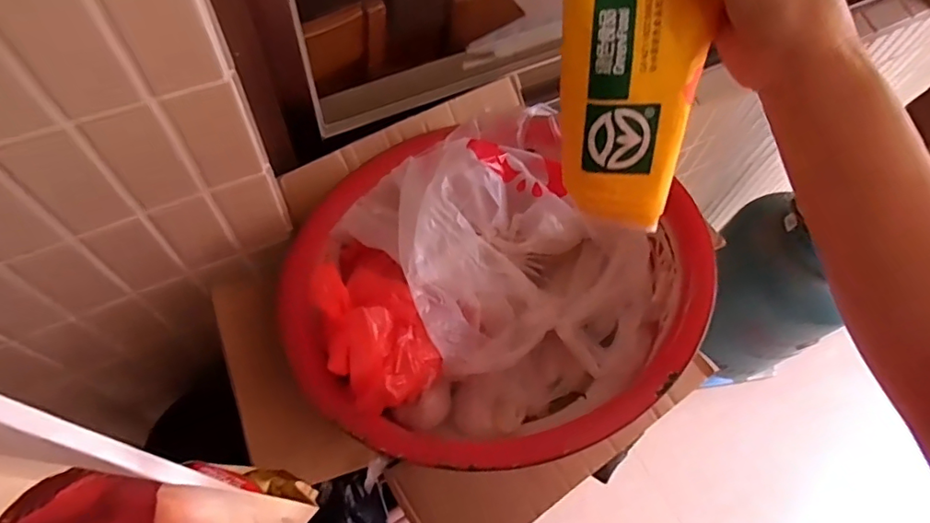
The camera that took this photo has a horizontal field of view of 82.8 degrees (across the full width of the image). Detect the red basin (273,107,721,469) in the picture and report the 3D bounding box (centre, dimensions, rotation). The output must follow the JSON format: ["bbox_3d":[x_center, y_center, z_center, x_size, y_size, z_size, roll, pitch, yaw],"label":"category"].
[{"bbox_3d":[0.020,0.008,0.479,0.330,0.142,0.330,1,63,-2],"label":"red basin"}]

